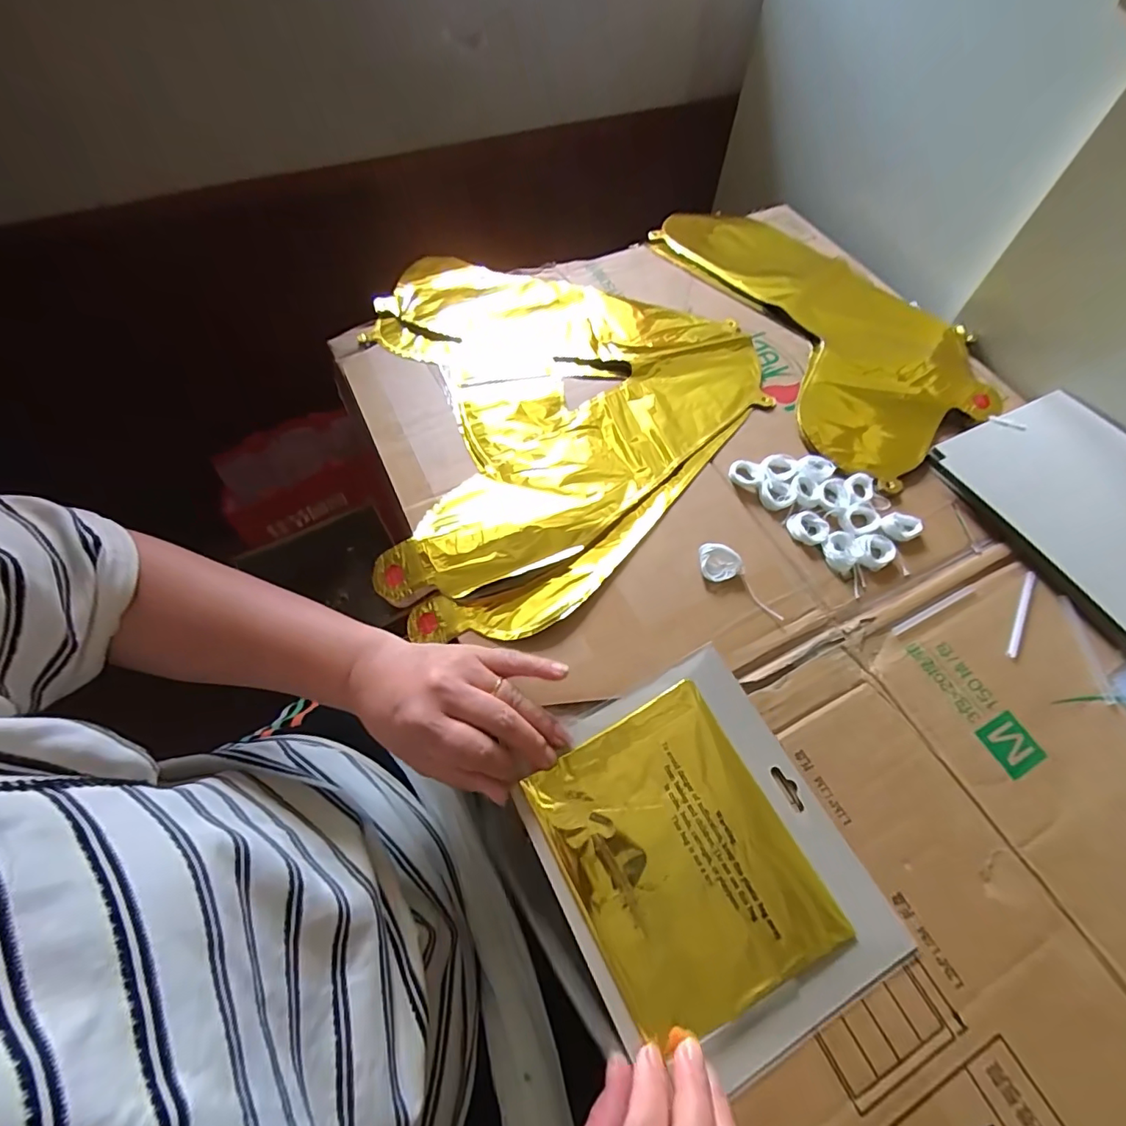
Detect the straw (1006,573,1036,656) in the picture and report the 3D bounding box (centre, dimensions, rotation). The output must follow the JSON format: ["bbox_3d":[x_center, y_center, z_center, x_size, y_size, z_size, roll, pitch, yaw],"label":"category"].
[{"bbox_3d":[0.340,0.036,0.390,0.007,0.004,0.083,32,65,14],"label":"straw"}]

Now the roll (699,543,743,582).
[{"bbox_3d":[0.116,-0.001,0.396,0.028,0.014,0.027,1,61,-2],"label":"roll"}]

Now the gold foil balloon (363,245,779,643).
[{"bbox_3d":[-0.044,-0.160,0.485,0.398,0.016,0.379,-40,70,-21],"label":"gold foil balloon"}]

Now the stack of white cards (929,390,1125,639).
[{"bbox_3d":[0.440,-0.049,0.435,0.169,0.013,0.204,-25,65,-15],"label":"stack of white cards"}]

